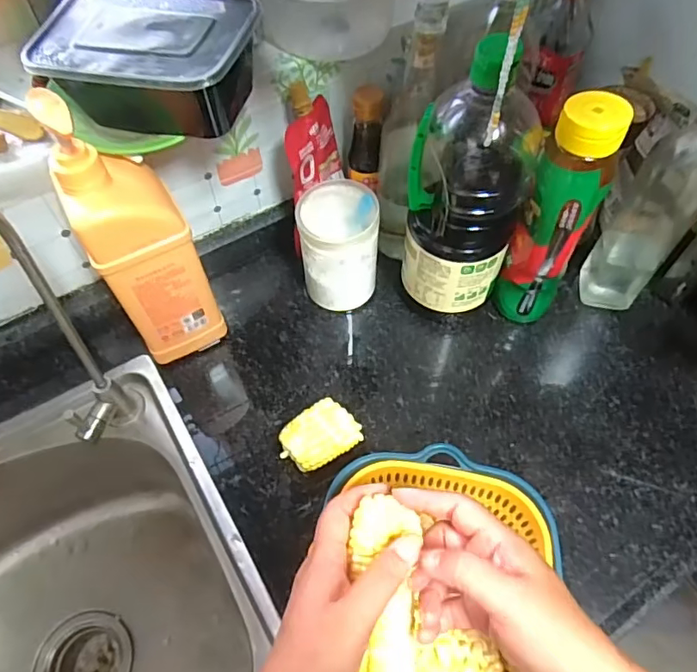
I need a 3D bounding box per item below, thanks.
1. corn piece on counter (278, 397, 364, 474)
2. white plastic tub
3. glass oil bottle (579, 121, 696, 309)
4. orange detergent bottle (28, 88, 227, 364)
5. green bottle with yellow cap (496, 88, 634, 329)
[{"bbox_3d":[-0.026,0.099,0.500,0.068,0.054,0.051,-36,65,-20],"label":"corn piece on counter"},{"bbox_3d":[-0.009,-0.096,0.581,0.081,0.126,0.085,-1,58,2],"label":"white plastic tub"},{"bbox_3d":[0.304,-0.136,0.500,0.067,0.299,0.080,38,66,23],"label":"glass oil bottle"},{"bbox_3d":[-0.185,-0.079,0.478,0.079,0.290,0.064,-26,60,-14],"label":"orange detergent bottle"},{"bbox_3d":[0.197,-0.103,0.511,0.060,0.246,0.058,24,62,16],"label":"green bottle with yellow cap"}]

